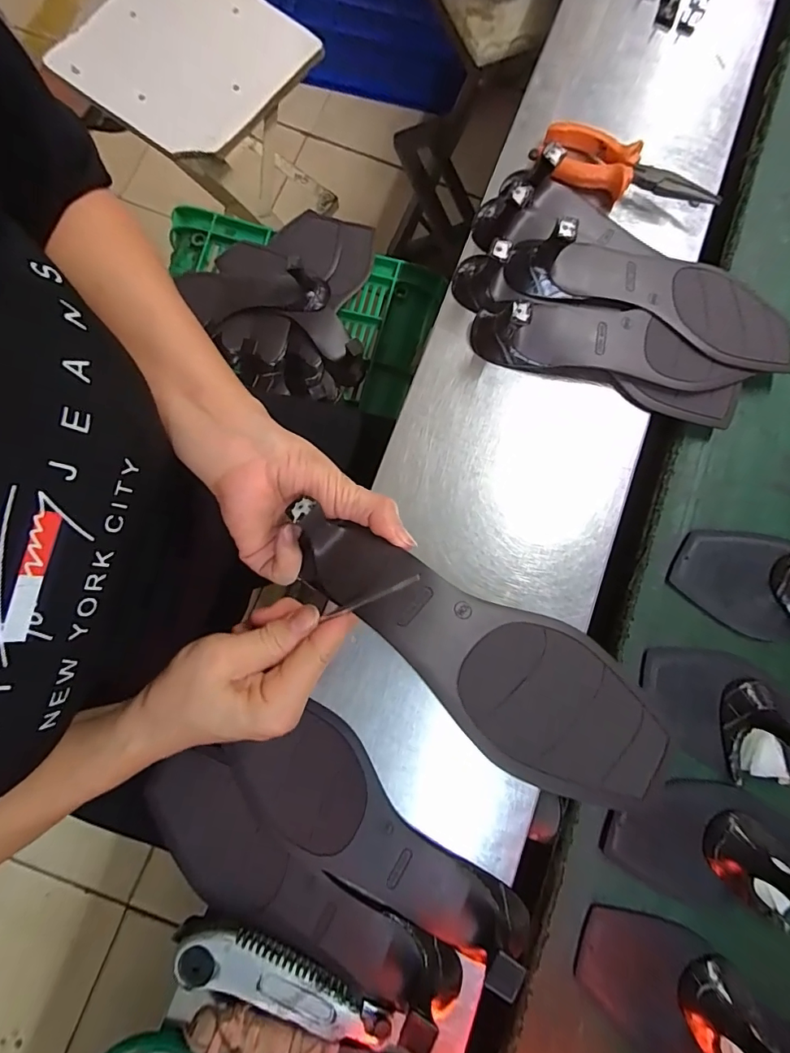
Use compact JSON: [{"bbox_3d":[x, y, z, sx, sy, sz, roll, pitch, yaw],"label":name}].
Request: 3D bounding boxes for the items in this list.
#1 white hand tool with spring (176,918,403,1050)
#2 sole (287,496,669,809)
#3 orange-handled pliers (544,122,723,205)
[{"bbox_3d":[-0.071,0.304,0.308,0.155,0.027,0.038,22,79,5],"label":"white hand tool with spring"},{"bbox_3d":[0.040,0.066,0.257,0.231,0.031,0.077,33,80,8],"label":"sole"},{"bbox_3d":[0.208,-0.317,0.410,0.150,0.022,0.049,14,81,0],"label":"orange-handled pliers"}]

